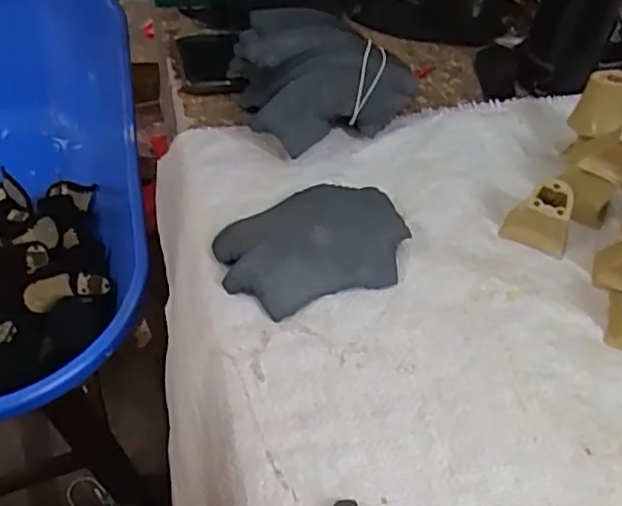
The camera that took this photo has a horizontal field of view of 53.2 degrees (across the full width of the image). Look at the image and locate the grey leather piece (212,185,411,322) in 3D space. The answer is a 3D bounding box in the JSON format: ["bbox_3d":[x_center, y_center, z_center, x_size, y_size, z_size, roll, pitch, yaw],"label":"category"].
[{"bbox_3d":[0.002,-0.006,0.403,0.122,0.015,0.082,-17,53,-19],"label":"grey leather piece"}]

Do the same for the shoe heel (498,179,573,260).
[{"bbox_3d":[0.158,-0.026,0.422,0.043,0.036,0.029,24,51,15],"label":"shoe heel"}]

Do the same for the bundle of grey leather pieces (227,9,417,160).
[{"bbox_3d":[0.010,-0.139,0.483,0.132,0.063,0.114,-9,51,-13],"label":"bundle of grey leather pieces"}]

